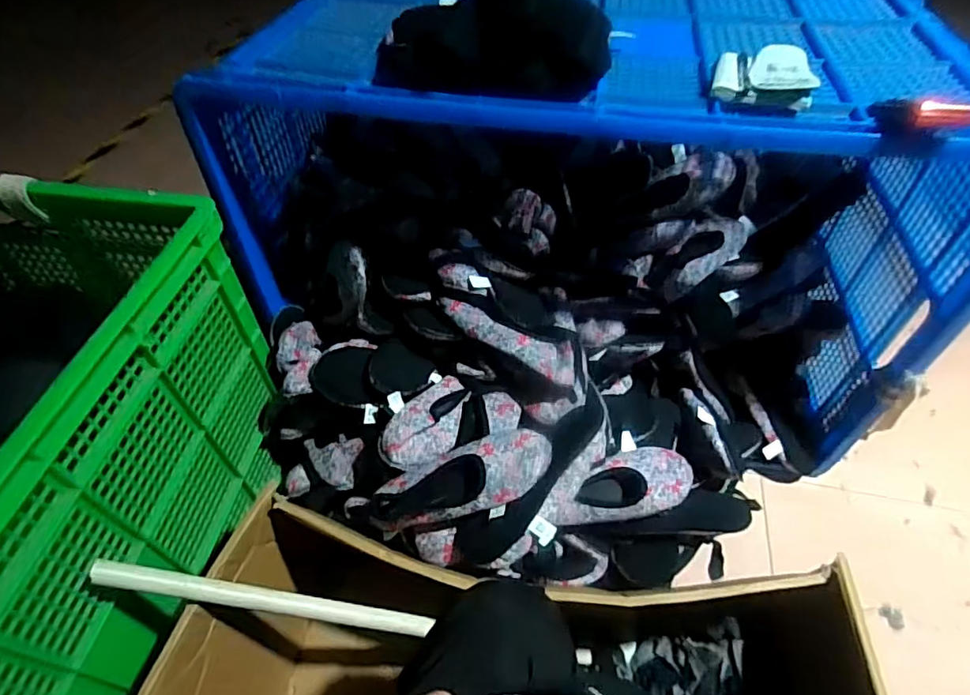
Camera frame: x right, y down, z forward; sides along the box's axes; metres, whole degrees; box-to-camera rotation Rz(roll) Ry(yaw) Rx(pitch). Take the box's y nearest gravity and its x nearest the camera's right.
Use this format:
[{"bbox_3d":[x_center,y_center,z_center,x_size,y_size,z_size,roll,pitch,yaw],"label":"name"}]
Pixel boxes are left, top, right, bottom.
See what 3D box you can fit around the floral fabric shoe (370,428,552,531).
[{"bbox_3d":[-0.035,0.170,0.709,0.246,0.061,0.099,-23,48,16],"label":"floral fabric shoe"}]

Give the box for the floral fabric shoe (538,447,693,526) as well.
[{"bbox_3d":[0.172,0.174,0.726,0.216,0.051,0.095,-9,50,-6],"label":"floral fabric shoe"}]

